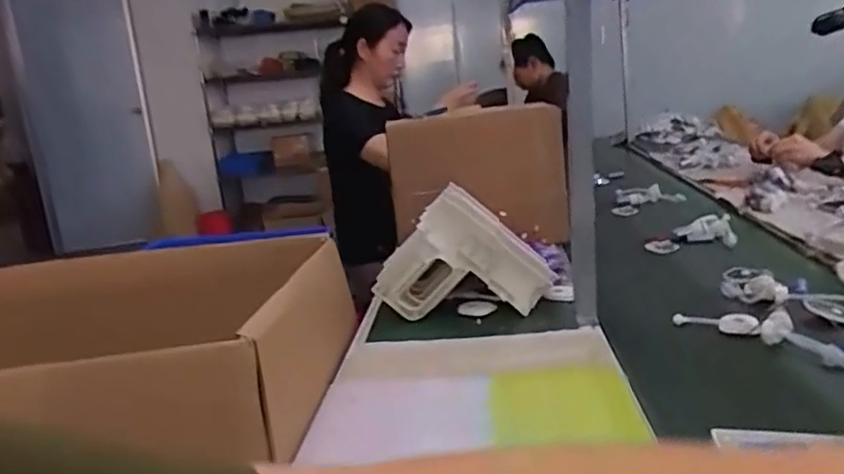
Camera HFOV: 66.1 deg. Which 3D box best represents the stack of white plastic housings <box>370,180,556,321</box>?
[{"bbox_3d":[0.060,0.059,0.999,0.206,0.220,0.110,-51,-2,-4],"label":"stack of white plastic housings"}]

